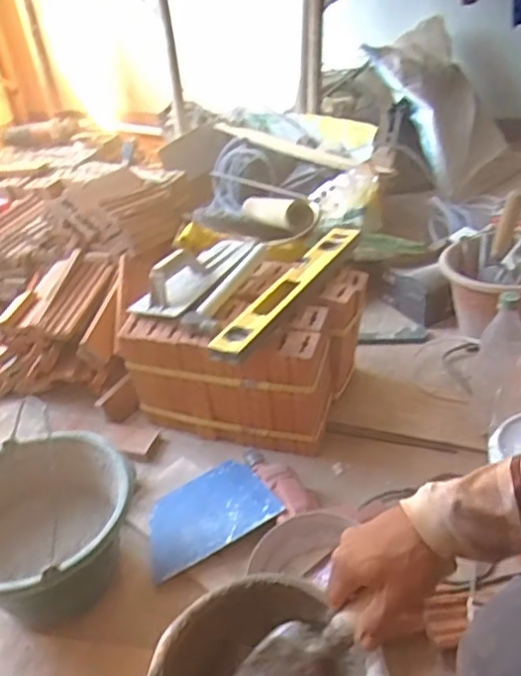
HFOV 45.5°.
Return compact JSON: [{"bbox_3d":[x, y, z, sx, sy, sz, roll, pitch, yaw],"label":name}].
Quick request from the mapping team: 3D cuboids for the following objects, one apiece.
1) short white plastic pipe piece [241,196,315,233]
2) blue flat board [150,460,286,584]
[{"bbox_3d":[0.034,-0.319,1.555,0.067,0.073,0.343,-21,23,-19],"label":"short white plastic pipe piece"},{"bbox_3d":[-0.086,0.273,0.987,0.207,0.012,0.145,-28,40,-5],"label":"blue flat board"}]

